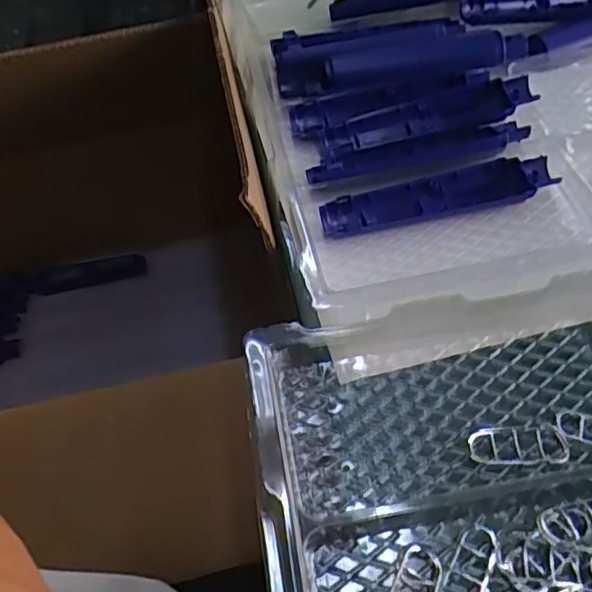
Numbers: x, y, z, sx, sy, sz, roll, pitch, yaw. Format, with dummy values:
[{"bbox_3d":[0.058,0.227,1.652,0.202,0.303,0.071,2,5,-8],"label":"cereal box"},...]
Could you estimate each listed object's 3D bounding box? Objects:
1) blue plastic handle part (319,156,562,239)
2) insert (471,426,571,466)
[{"bbox_3d":[0.100,-0.073,0.451,0.168,0.018,0.036,-9,52,-3],"label":"blue plastic handle part"},{"bbox_3d":[0.122,0.083,0.341,0.051,0.010,0.022,-1,52,4],"label":"insert"}]

